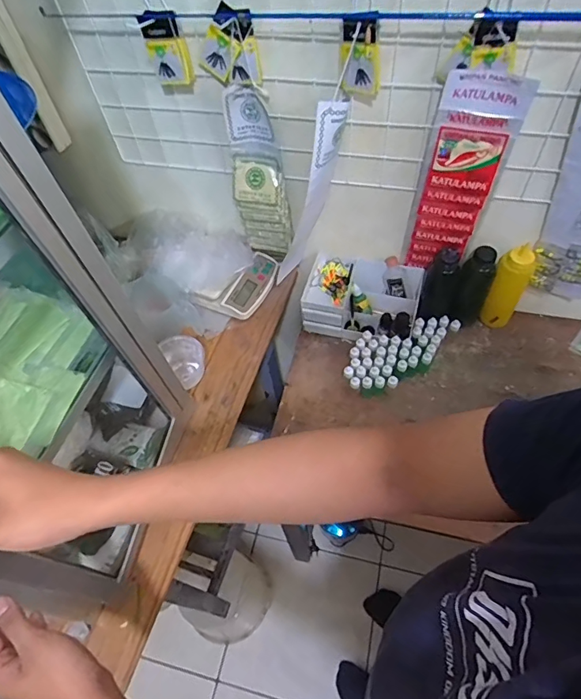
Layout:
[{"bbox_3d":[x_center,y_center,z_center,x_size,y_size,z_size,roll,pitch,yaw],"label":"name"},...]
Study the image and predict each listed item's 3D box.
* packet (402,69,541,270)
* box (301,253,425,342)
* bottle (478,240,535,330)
[{"bbox_3d":[0.268,-0.258,0.750,0.112,0.364,0.024,18,60,12],"label":"packet"},{"bbox_3d":[0.147,-0.103,0.952,0.223,0.104,0.137,12,58,12],"label":"box"},{"bbox_3d":[0.414,-0.115,0.885,0.059,0.176,0.048,25,62,20],"label":"bottle"}]

